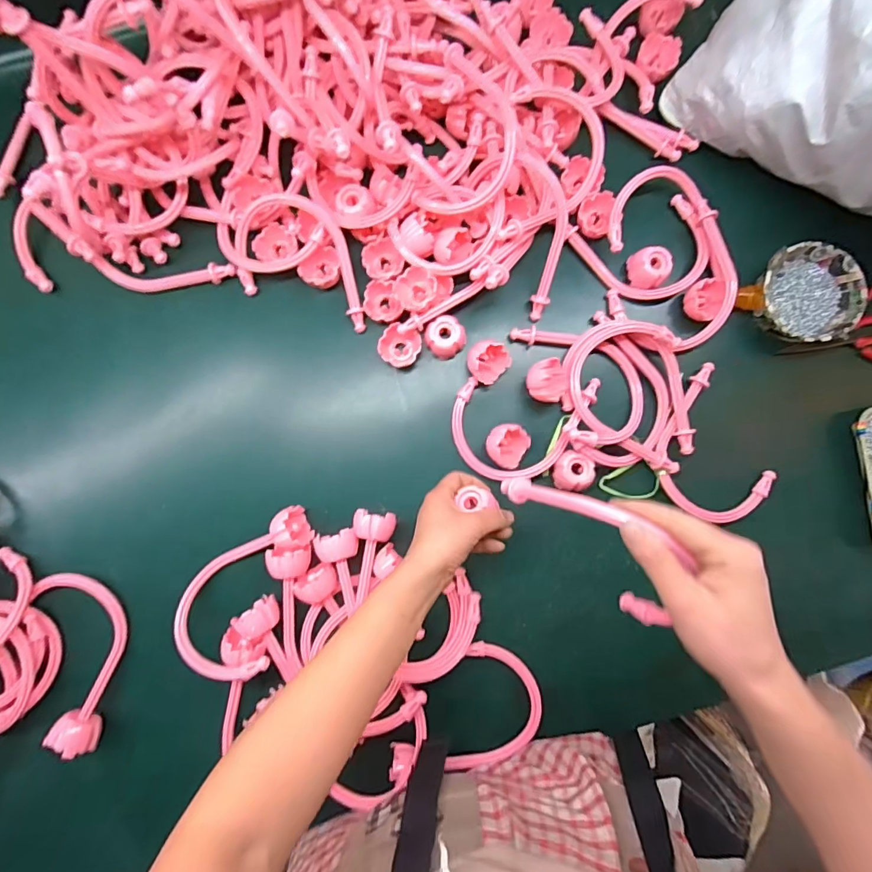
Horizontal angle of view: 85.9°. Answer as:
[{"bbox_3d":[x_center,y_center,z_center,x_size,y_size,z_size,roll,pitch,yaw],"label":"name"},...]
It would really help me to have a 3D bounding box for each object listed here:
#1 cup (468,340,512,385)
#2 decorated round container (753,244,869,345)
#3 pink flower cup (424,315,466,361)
[{"bbox_3d":[0.062,-0.088,0.567,0.049,0.056,0.044,-44,87,-3],"label":"cup"},{"bbox_3d":[0.444,-0.168,0.566,0.116,0.043,0.114,0,86,0],"label":"decorated round container"},{"bbox_3d":[0.011,-0.119,0.566,0.046,0.028,0.046,0,86,0],"label":"pink flower cup"}]

